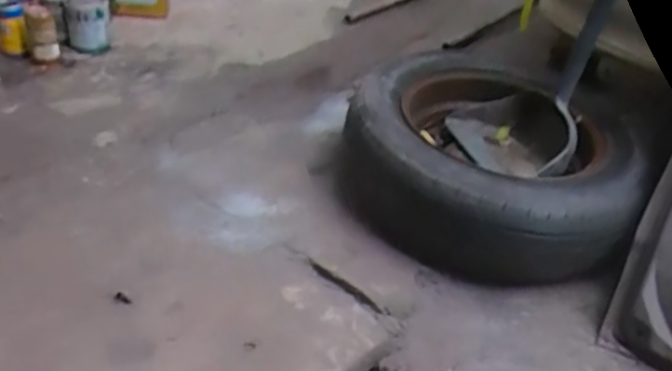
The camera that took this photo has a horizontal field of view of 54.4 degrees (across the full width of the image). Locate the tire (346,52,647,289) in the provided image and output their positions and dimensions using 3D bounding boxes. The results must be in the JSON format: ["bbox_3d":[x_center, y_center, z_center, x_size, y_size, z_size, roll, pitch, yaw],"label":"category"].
[{"bbox_3d":[0.318,-0.061,1.314,0.534,0.220,0.543,17,36,16],"label":"tire"}]

